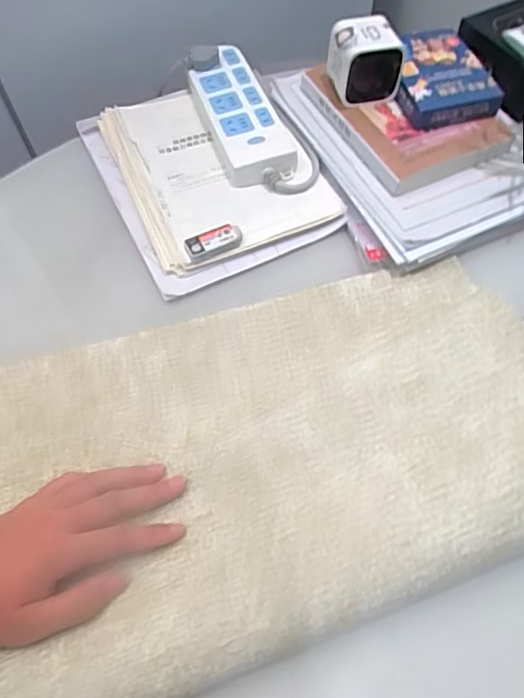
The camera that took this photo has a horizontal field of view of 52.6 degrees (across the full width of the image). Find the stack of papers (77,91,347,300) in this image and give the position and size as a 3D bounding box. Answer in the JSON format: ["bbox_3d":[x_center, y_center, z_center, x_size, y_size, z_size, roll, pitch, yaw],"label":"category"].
[{"bbox_3d":[-0.062,-0.206,0.598,0.217,0.026,0.280,-25,63,-11],"label":"stack of papers"}]

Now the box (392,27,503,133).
[{"bbox_3d":[0.191,-0.295,0.578,0.094,0.032,0.125,-15,61,-6],"label":"box"}]

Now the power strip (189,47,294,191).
[{"bbox_3d":[-0.028,-0.278,0.620,0.079,0.032,0.229,-18,61,-7],"label":"power strip"}]

